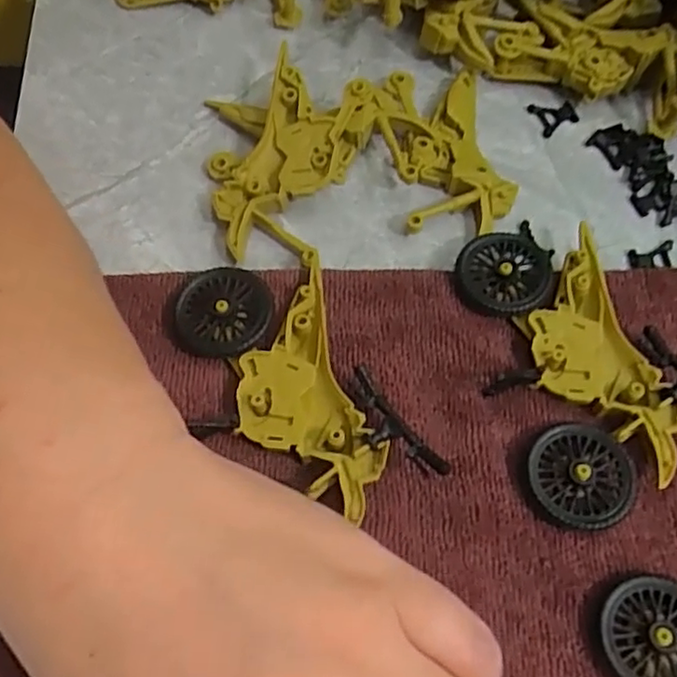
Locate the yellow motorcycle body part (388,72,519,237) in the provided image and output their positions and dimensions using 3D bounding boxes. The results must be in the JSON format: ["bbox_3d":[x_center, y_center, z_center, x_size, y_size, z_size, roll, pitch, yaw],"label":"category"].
[{"bbox_3d":[0.051,-0.088,0.300,0.048,0.013,0.090,-2,64,-4],"label":"yellow motorcycle body part"}]

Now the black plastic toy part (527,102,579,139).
[{"bbox_3d":[0.105,-0.109,0.320,0.021,0.004,0.019,-24,67,-13],"label":"black plastic toy part"}]

